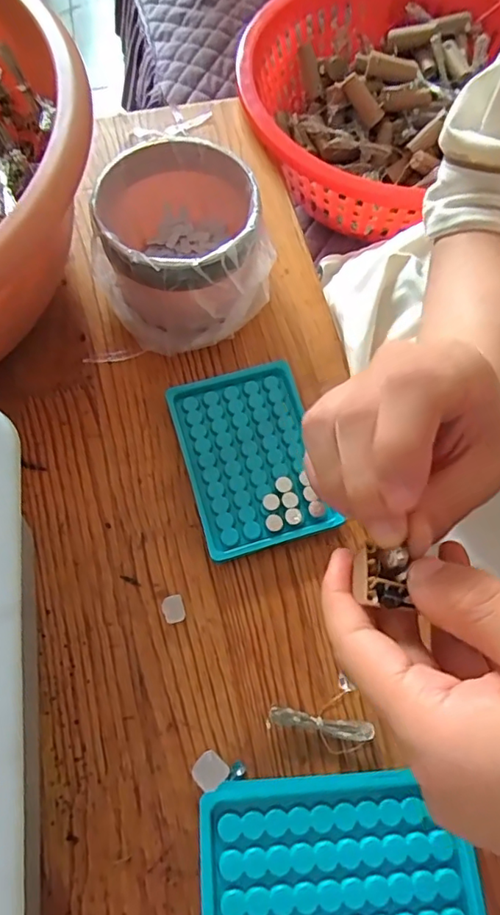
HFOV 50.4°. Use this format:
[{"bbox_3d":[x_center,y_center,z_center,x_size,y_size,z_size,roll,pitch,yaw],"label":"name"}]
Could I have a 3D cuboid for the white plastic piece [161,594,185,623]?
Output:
[{"bbox_3d":[-0.050,0.099,0.346,0.014,0.006,0.017,-17,69,-8],"label":"white plastic piece"}]

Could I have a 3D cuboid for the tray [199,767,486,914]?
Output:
[{"bbox_3d":[0.043,0.218,0.276,0.131,0.054,0.094,-4,68,-3],"label":"tray"}]

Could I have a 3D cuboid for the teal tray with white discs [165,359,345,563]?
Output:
[{"bbox_3d":[0.001,-0.001,0.380,0.093,0.017,0.132,-16,69,-7],"label":"teal tray with white discs"}]

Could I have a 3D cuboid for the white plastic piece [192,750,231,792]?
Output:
[{"bbox_3d":[-0.024,0.186,0.313,0.018,0.005,0.018,43,73,15],"label":"white plastic piece"}]

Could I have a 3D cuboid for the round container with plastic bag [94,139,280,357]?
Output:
[{"bbox_3d":[-0.054,-0.153,0.399,0.119,0.087,0.124,0,68,-1],"label":"round container with plastic bag"}]

